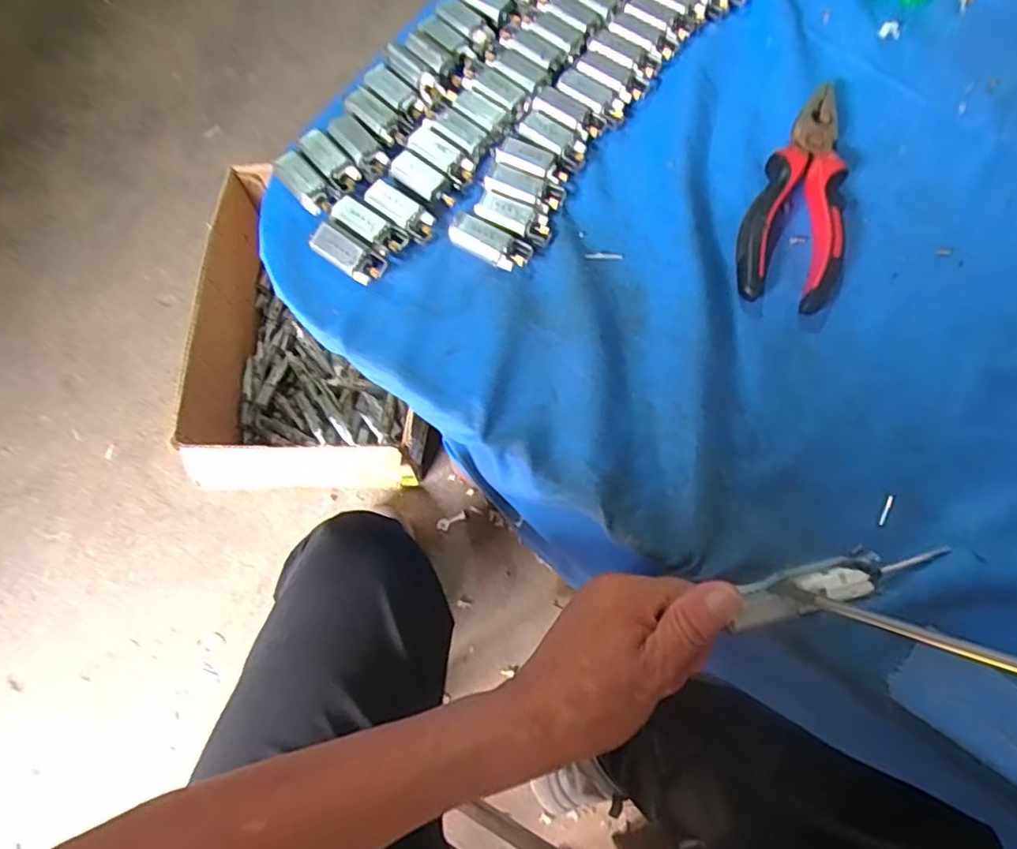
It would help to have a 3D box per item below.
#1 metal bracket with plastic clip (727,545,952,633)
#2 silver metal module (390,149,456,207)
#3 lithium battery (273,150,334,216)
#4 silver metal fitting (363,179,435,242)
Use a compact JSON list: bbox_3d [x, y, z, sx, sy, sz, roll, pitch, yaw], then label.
[{"bbox_3d":[0.161,0.074,0.306,0.111,0.009,0.021,-15,73,-6],"label":"metal bracket with plastic clip"},{"bbox_3d":[-0.051,-0.146,0.379,0.043,0.004,0.019,38,75,10],"label":"silver metal module"},{"bbox_3d":[-0.121,-0.143,0.376,0.018,0.011,0.042,-38,77,-12],"label":"lithium battery"},{"bbox_3d":[-0.064,-0.126,0.371,0.048,0.008,0.019,39,75,10],"label":"silver metal fitting"}]

